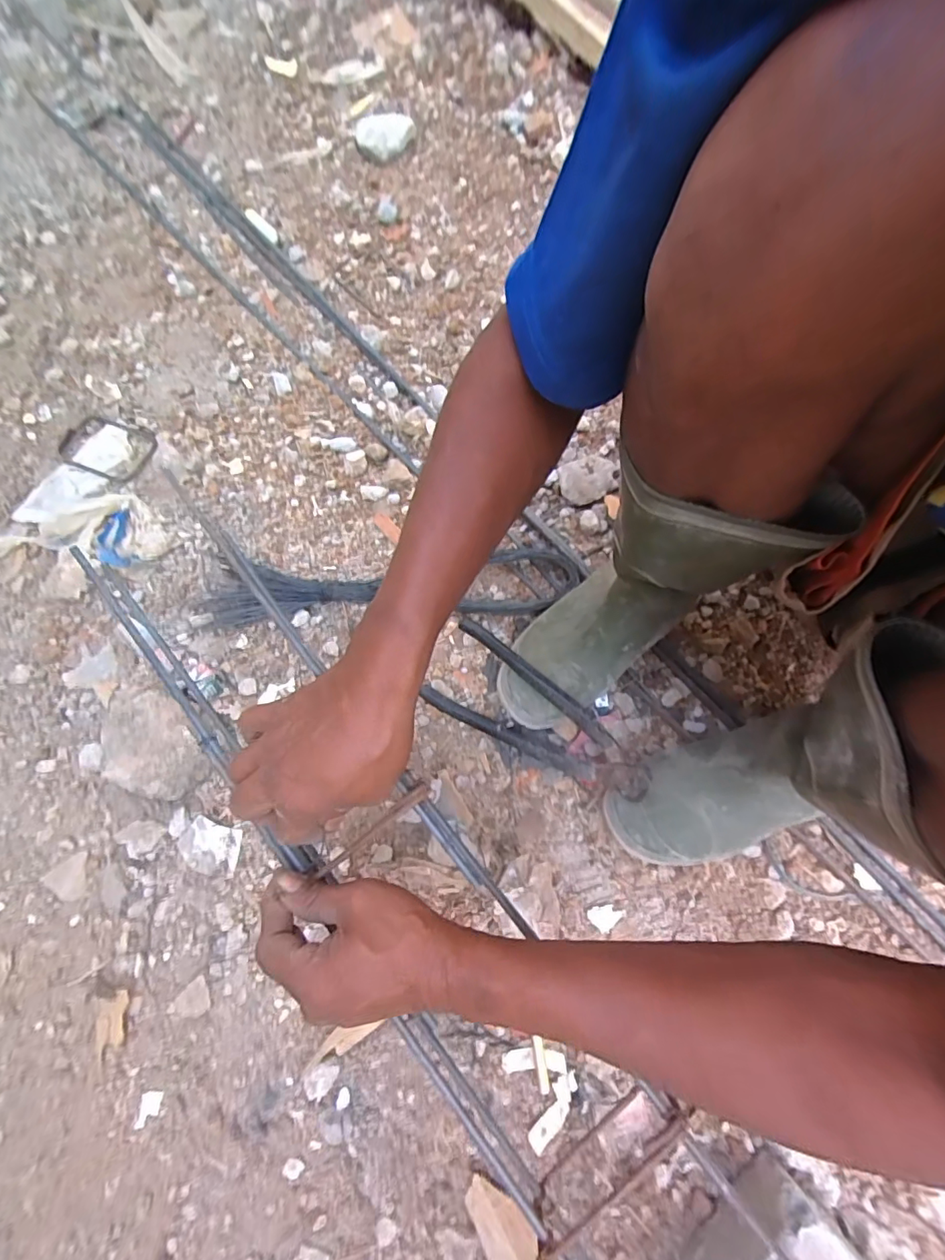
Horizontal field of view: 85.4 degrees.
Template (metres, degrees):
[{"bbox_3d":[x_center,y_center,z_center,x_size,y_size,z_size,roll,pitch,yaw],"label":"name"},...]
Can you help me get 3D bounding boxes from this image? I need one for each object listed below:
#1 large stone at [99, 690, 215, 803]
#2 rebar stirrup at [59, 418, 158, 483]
[{"bbox_3d":[-0.318,0.115,0.525,0.094,0.046,0.111,-21,74,-7],"label":"large stone"},{"bbox_3d":[-0.469,-0.233,0.658,0.127,0.006,0.080,18,74,5],"label":"rebar stirrup"}]

